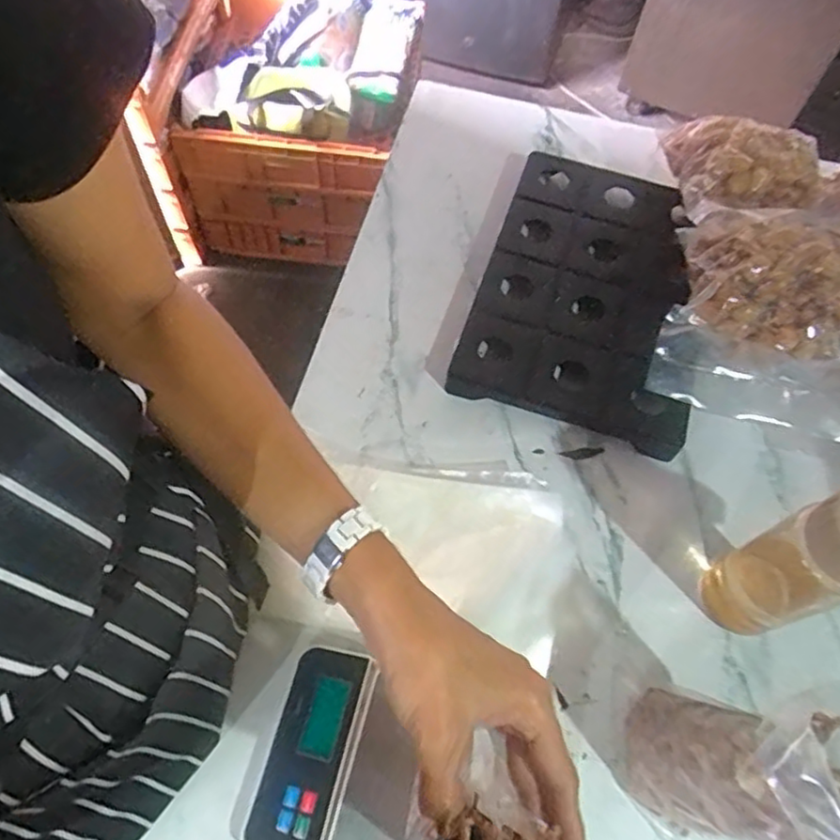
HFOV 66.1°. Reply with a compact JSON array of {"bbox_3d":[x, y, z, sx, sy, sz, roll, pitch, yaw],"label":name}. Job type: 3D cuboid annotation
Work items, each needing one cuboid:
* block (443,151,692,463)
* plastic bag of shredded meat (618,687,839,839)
[{"bbox_3d":[0.199,-0.153,0.737,0.246,0.050,0.365,19,63,7],"label":"block"},{"bbox_3d":[0.223,0.241,0.455,0.081,0.199,0.104,31,61,-19],"label":"plastic bag of shredded meat"}]

